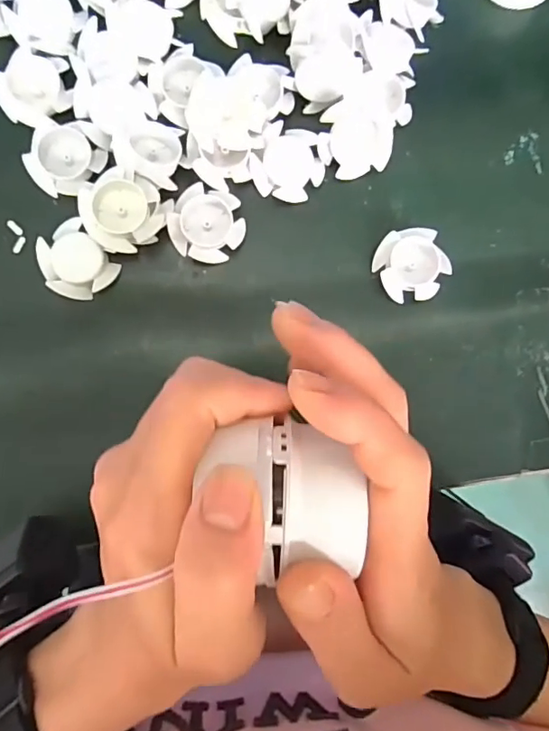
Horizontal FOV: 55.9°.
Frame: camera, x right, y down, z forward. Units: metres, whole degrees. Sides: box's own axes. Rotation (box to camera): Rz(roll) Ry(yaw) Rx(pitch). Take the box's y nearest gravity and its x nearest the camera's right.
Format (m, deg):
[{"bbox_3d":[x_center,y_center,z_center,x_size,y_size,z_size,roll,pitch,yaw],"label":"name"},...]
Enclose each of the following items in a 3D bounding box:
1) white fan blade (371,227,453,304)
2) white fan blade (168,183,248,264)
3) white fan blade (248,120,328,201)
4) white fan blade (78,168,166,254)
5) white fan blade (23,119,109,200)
[{"bbox_3d":[0.078,-0.056,0.293,0.039,0.014,0.038,-7,90,-5],"label":"white fan blade"},{"bbox_3d":[-0.037,-0.077,0.285,0.039,0.013,0.037,0,89,-5],"label":"white fan blade"},{"bbox_3d":[0.008,-0.113,0.290,0.040,0.011,0.037,10,88,-5],"label":"white fan blade"},{"bbox_3d":[-0.080,-0.080,0.274,0.041,0.020,0.040,0,89,-5],"label":"white fan blade"},{"bbox_3d":[-0.112,-0.112,0.279,0.039,0.012,0.039,0,89,-5],"label":"white fan blade"}]

